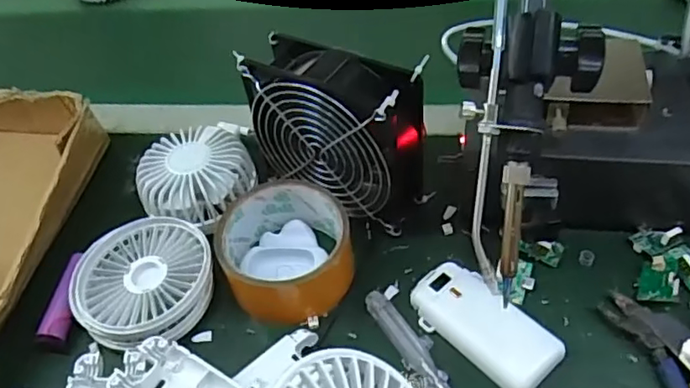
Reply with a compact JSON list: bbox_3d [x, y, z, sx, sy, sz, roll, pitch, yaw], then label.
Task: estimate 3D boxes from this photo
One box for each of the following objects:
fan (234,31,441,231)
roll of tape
[{"bbox_3d":[-0.009,-0.045,0.408,0.122,0.108,0.052,23,55,26],"label":"fan"},{"bbox_3d":[-0.038,0.037,0.396,0.086,0.040,0.093,-4,48,4],"label":"roll of tape"}]

